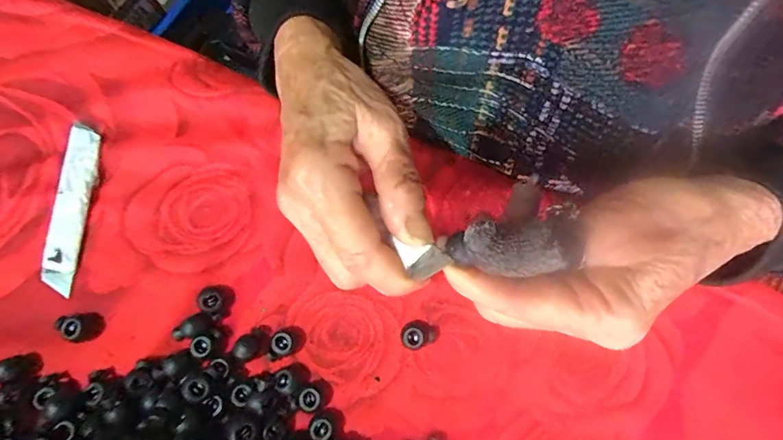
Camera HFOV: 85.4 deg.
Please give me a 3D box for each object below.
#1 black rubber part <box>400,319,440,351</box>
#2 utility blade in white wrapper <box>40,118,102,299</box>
[{"bbox_3d":[0.016,0.065,0.246,0.022,0.010,0.016,-23,78,-6],"label":"black rubber part"},{"bbox_3d":[-0.194,-0.008,0.256,0.020,0.007,0.100,4,76,0],"label":"utility blade in white wrapper"}]

